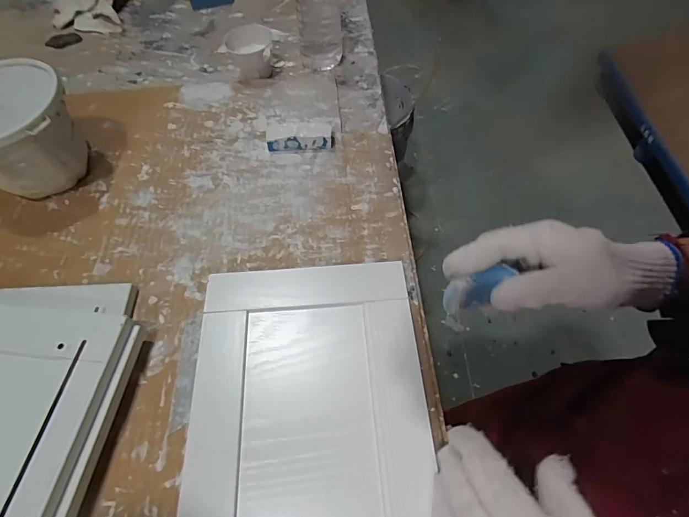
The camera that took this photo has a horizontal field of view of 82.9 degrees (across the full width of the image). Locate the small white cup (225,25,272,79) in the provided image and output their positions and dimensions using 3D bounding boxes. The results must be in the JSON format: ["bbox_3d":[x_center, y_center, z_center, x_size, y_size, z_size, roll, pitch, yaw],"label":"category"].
[{"bbox_3d":[-0.124,-0.267,0.515,0.058,0.049,0.060,0,58,1],"label":"small white cup"}]

